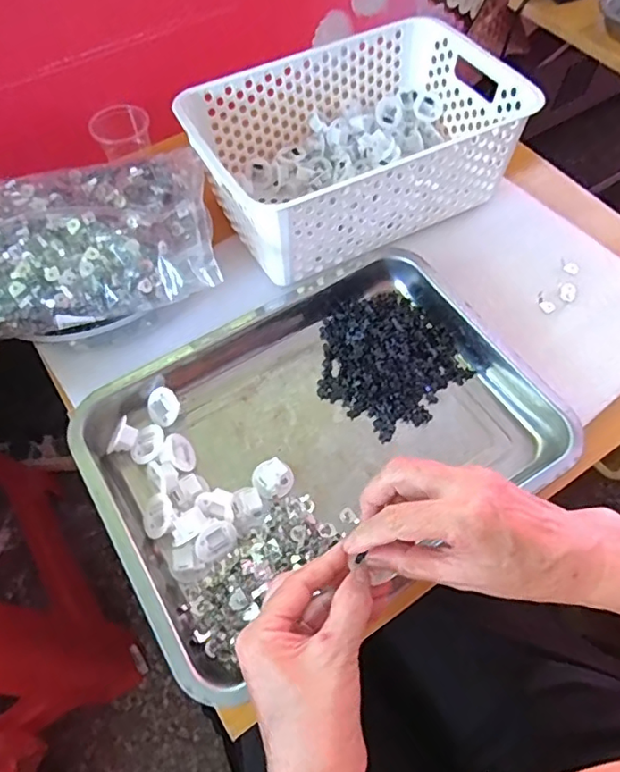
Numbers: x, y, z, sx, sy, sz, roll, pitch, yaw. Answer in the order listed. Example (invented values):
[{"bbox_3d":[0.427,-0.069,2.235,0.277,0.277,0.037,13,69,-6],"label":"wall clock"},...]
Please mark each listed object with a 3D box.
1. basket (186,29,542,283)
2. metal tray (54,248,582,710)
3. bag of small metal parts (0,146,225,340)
[{"bbox_3d":[0.044,-0.261,0.583,0.319,0.105,0.213,-23,63,-12],"label":"basket"},{"bbox_3d":[-0.002,0.030,0.471,0.359,0.045,0.305,-30,64,-15],"label":"metal tray"},{"bbox_3d":[-0.218,-0.141,0.507,0.256,0.055,0.184,-7,60,-4],"label":"bag of small metal parts"}]

